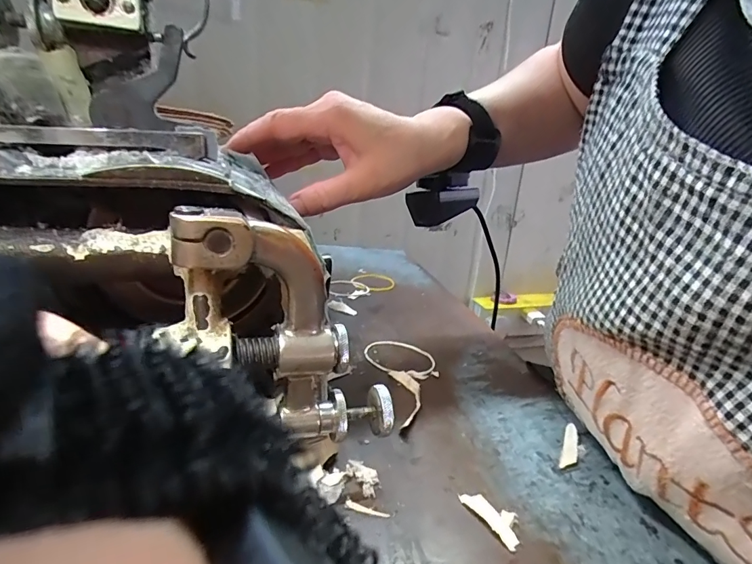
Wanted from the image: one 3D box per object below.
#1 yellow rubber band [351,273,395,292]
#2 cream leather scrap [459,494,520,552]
[{"bbox_3d":[-0.002,-0.002,0.522,0.054,0.004,0.053,5,17,-2],"label":"yellow rubber band"},{"bbox_3d":[0.055,0.107,0.198,0.015,0.004,0.032,-6,21,-33],"label":"cream leather scrap"}]

